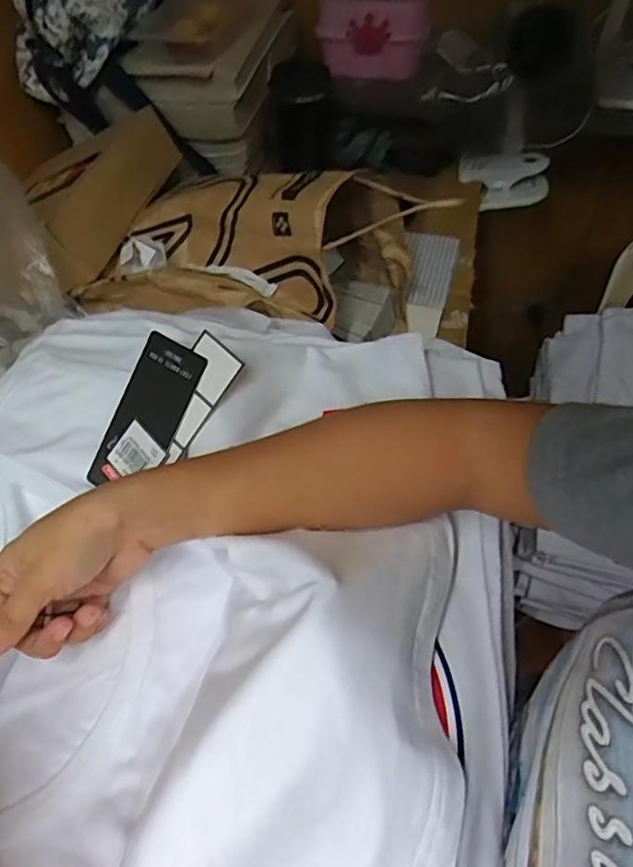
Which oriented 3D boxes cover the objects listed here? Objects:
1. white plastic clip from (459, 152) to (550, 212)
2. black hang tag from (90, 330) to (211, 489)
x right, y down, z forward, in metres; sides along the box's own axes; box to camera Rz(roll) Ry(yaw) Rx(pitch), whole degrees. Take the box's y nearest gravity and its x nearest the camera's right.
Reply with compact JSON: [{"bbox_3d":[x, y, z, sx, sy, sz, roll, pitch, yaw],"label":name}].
[{"bbox_3d":[0.287,-0.388,0.899,0.136,0.067,0.064,-14,53,-10],"label":"white plastic clip"},{"bbox_3d":[-0.109,-0.009,0.379,0.049,0.004,0.105,30,97,22],"label":"black hang tag"}]

